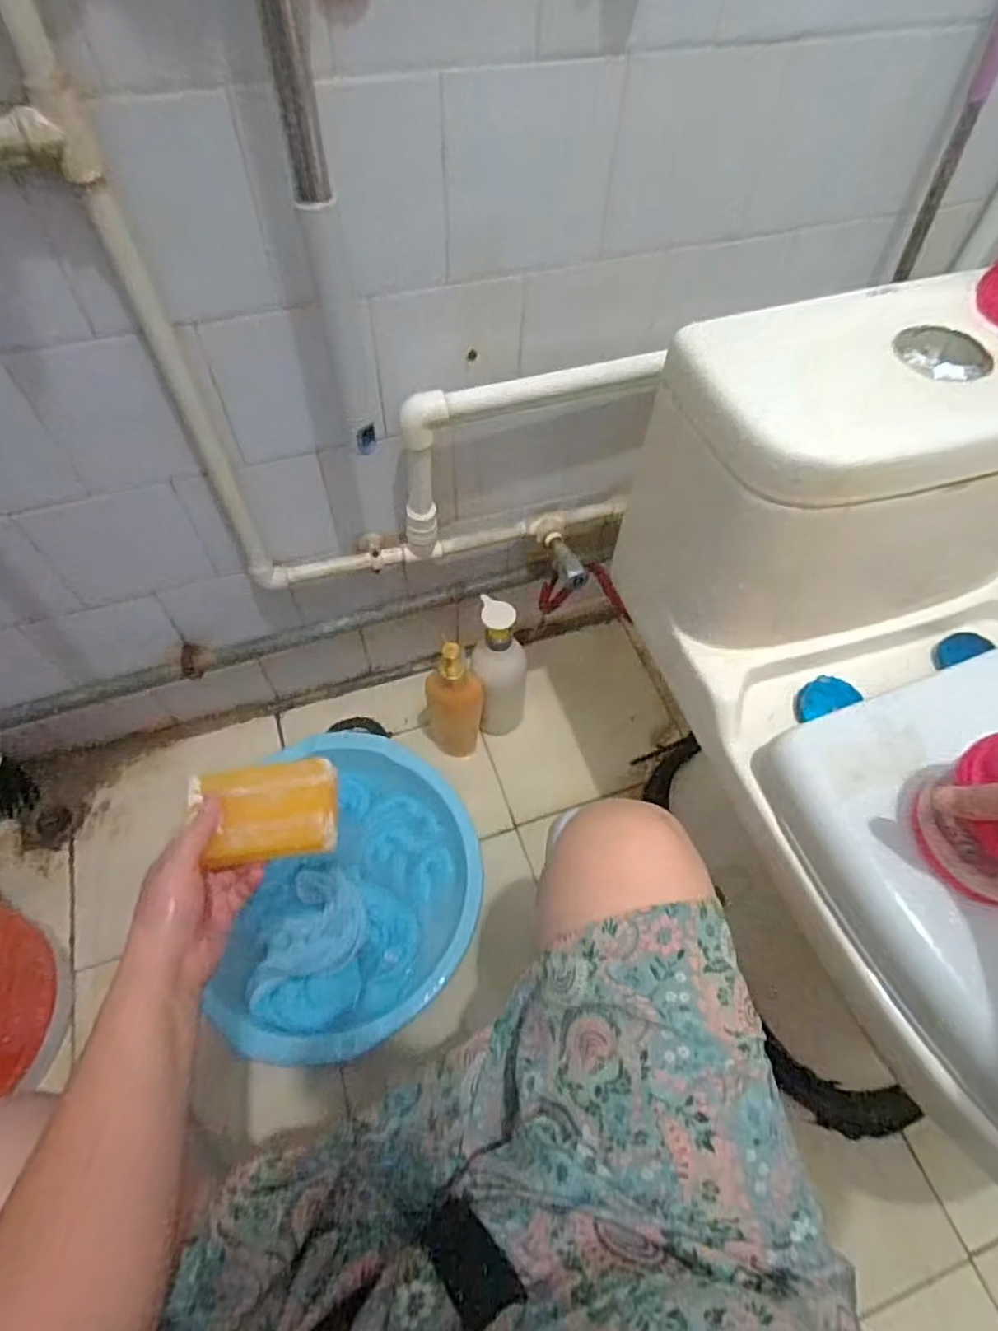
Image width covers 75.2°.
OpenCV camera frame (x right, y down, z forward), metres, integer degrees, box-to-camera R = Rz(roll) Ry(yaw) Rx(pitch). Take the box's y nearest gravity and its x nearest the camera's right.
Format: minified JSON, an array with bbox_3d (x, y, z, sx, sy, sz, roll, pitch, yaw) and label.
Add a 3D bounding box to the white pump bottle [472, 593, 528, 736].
[{"bbox_3d":[0.001,0.016,0.926,0.073,0.275,0.072,2,58,0],"label":"white pump bottle"}]

